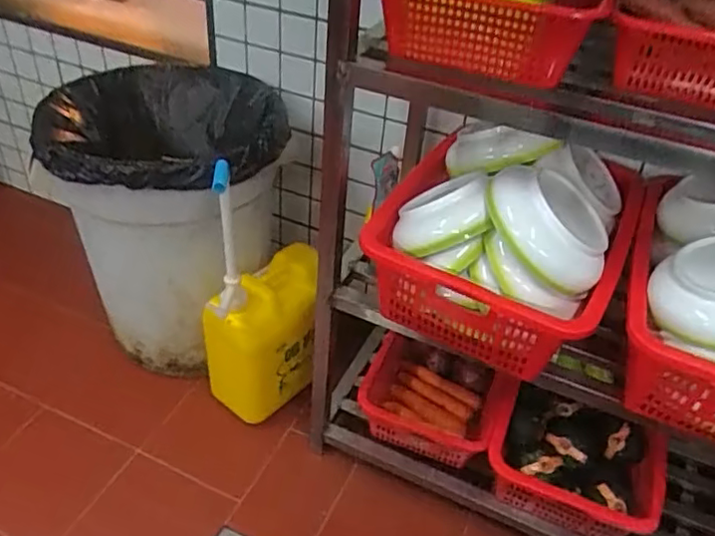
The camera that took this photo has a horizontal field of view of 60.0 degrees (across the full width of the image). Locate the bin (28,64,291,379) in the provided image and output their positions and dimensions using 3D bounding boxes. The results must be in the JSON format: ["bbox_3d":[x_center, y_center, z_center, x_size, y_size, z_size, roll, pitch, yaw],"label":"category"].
[{"bbox_3d":[-0.494,-0.161,1.733,0.543,0.641,0.713,4,39,-2],"label":"bin"}]

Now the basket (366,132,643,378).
[{"bbox_3d":[0.258,-0.062,1.129,0.415,0.318,0.375,22,41,20],"label":"basket"}]

